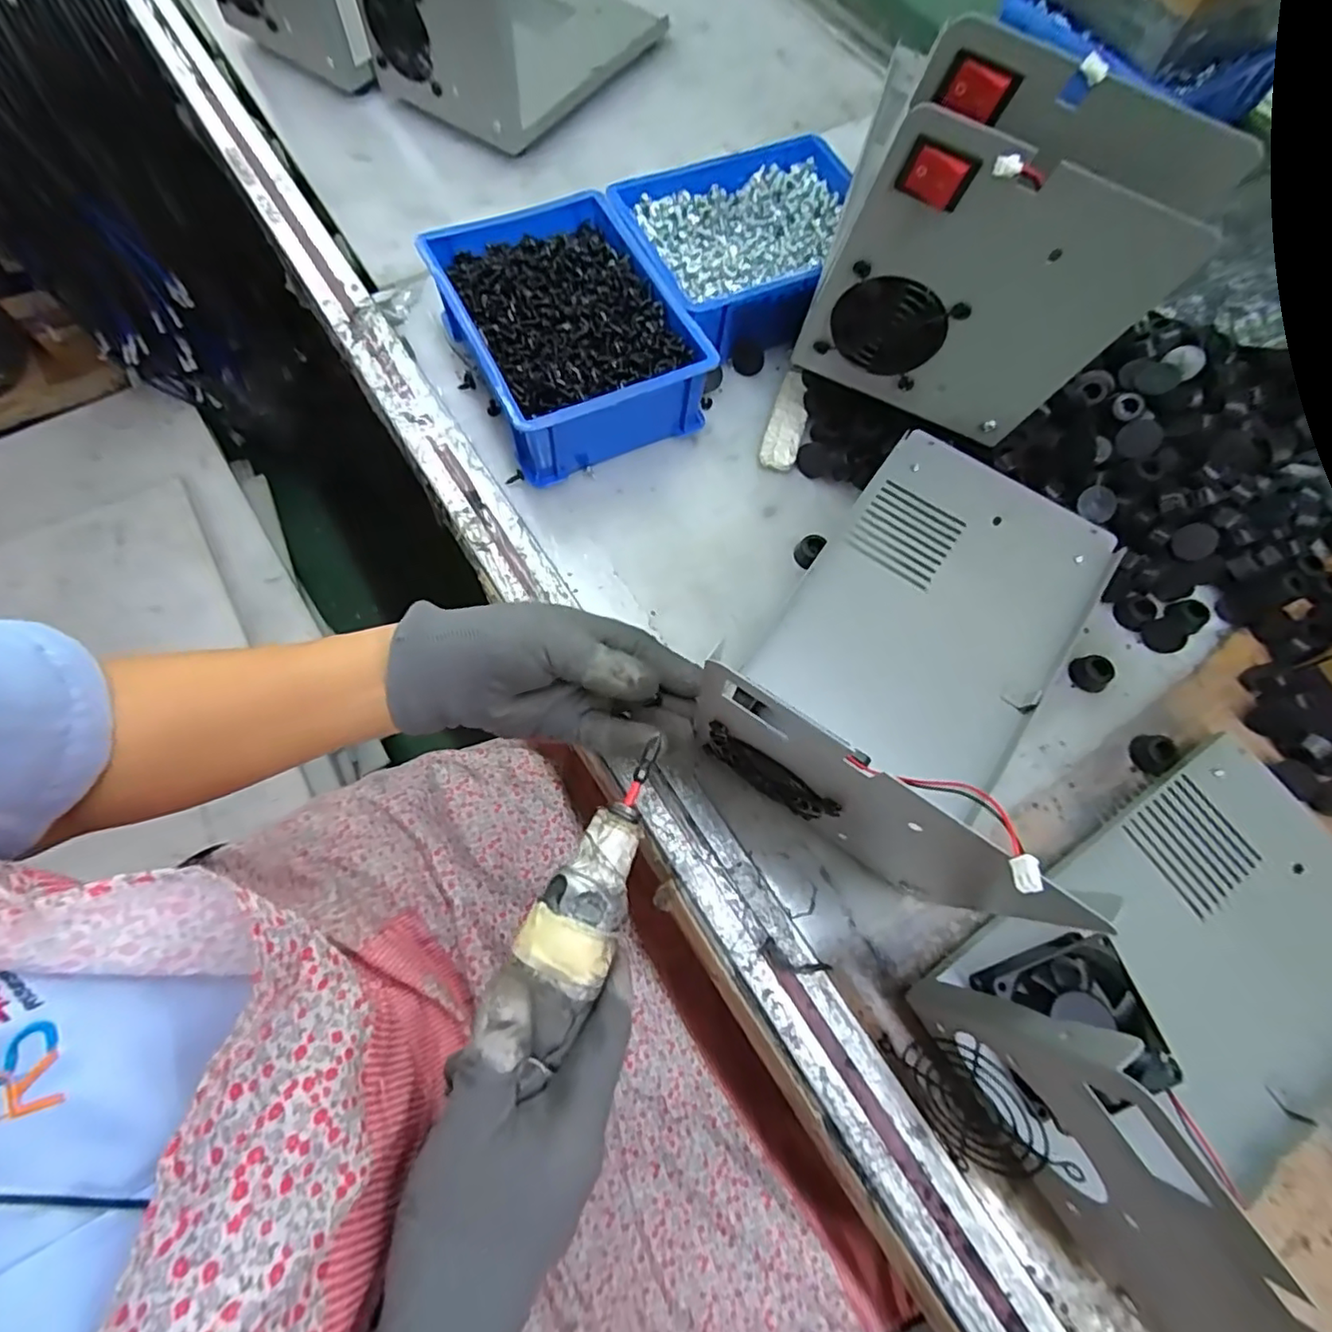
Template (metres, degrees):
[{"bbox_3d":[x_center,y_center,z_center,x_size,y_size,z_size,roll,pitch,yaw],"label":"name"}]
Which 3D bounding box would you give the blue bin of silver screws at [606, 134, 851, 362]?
[{"bbox_3d":[0.073,-0.334,0.503,0.195,0.063,0.155,-26,72,-12],"label":"blue bin of silver screws"}]

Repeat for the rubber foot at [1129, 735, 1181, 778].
[{"bbox_3d":[0.309,0.054,0.390,0.025,0.014,0.023,1,68,-2],"label":"rubber foot"}]

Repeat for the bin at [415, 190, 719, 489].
[{"bbox_3d":[-0.072,-0.242,0.455,0.142,0.066,0.190,-25,71,-12],"label":"bin"}]

